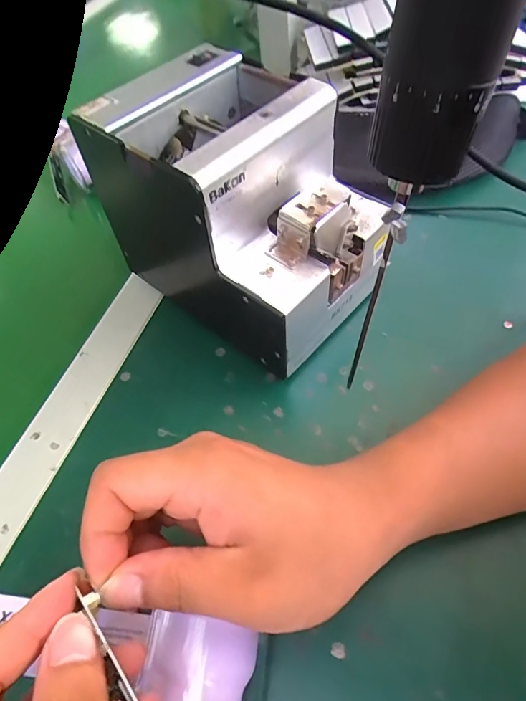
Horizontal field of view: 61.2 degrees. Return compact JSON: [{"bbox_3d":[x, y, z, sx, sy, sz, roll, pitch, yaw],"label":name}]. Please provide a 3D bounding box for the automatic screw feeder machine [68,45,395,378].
[{"bbox_3d":[-0.012,-0.097,0.323,0.173,0.150,0.119,35,64,25],"label":"automatic screw feeder machine"}]

